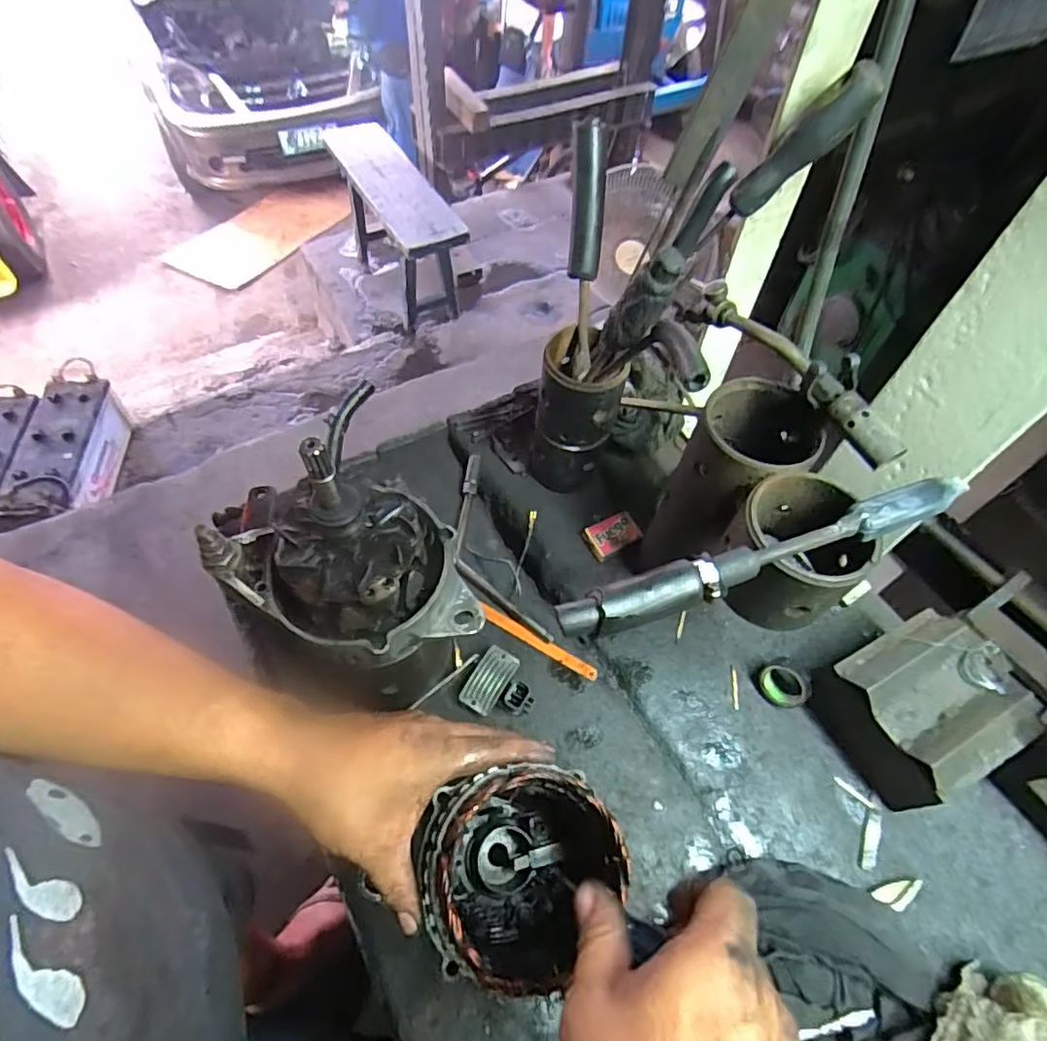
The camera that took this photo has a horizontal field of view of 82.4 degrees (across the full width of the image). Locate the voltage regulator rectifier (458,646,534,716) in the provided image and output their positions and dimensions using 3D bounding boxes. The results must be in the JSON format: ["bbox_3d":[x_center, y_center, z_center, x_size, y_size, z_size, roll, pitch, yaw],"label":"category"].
[{"bbox_3d":[-0.020,0.152,0.548,0.062,0.023,0.059,24,59,12],"label":"voltage regulator rectifier"}]

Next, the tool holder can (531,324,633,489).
[{"bbox_3d":[0.054,-0.100,0.625,0.077,0.192,0.070,2,57,-2],"label":"tool holder can"}]

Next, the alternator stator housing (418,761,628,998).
[{"bbox_3d":[-0.002,0.240,0.408,0.128,0.124,0.116,-10,58,-10],"label":"alternator stator housing"}]

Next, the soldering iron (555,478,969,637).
[{"bbox_3d":[0.151,0.022,0.369,0.270,0.032,0.028,-14,59,-12],"label":"soldering iron"}]

